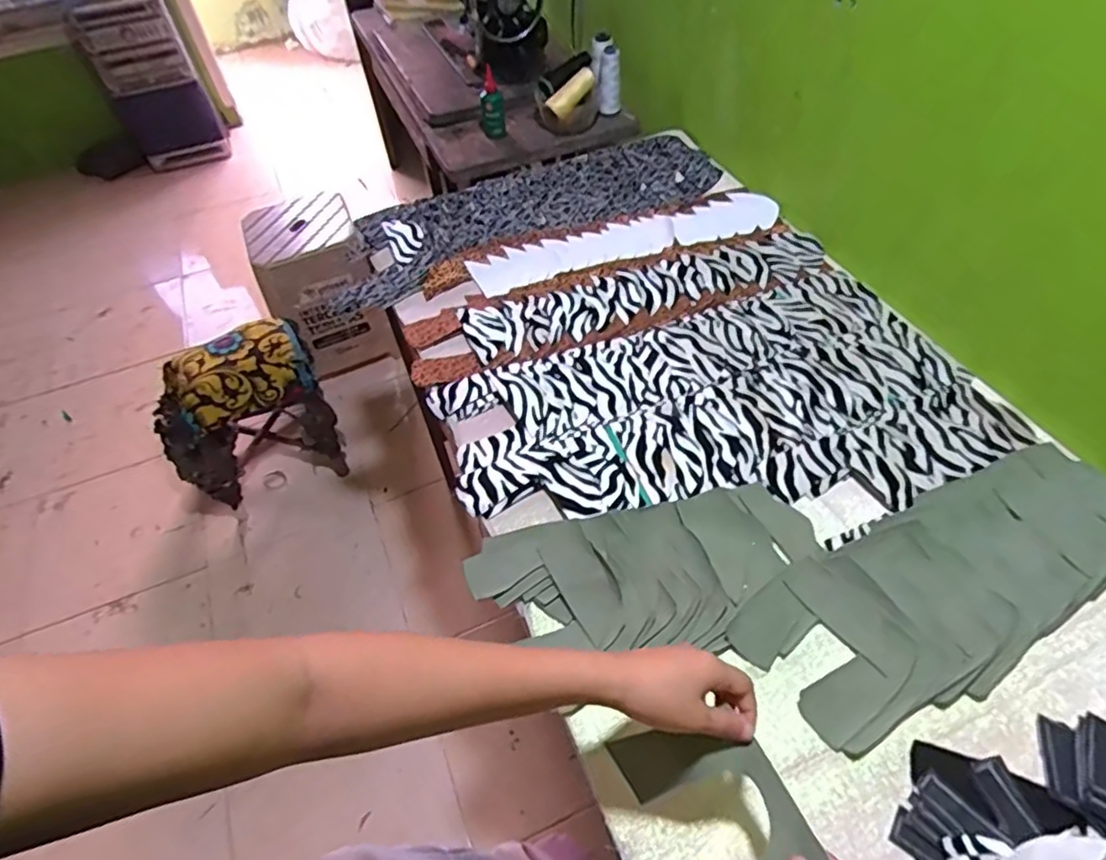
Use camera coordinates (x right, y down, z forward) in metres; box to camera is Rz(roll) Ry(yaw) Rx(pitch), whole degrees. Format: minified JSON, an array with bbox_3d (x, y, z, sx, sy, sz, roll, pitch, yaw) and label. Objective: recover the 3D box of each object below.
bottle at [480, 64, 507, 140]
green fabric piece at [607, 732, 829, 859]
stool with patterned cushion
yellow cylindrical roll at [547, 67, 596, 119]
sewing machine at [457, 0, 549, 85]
[{"bbox_3d":[-0.114,-0.604,1.151,0.049,0.099,0.063,-20,53,-11],"label":"bottle"},{"bbox_3d":[0.114,0.284,0.436,0.113,0.060,0.145,-12,52,-5],"label":"green fabric piece"},{"bbox_3d":[-0.734,-0.039,1.503,0.414,0.353,0.263,-23,54,-14],"label":"stool with patterned cushion"},{"bbox_3d":[0.037,-0.628,1.153,0.032,0.033,0.108,38,80,28],"label":"yellow cylindrical roll"},{"bbox_3d":[-0.156,-0.912,1.313,0.150,0.212,0.417,-20,53,-11],"label":"sewing machine"}]

